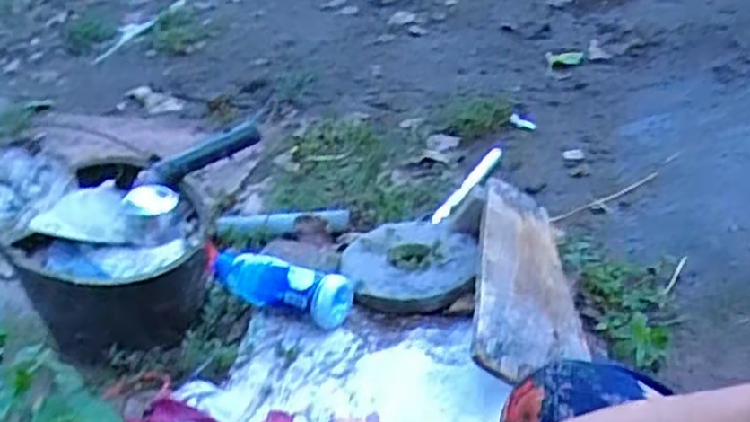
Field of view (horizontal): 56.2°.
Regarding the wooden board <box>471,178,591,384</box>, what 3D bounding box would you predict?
[{"bbox_3d":[0.201,0.081,0.926,0.148,0.021,0.422,29,30,-7],"label":"wooden board"}]

